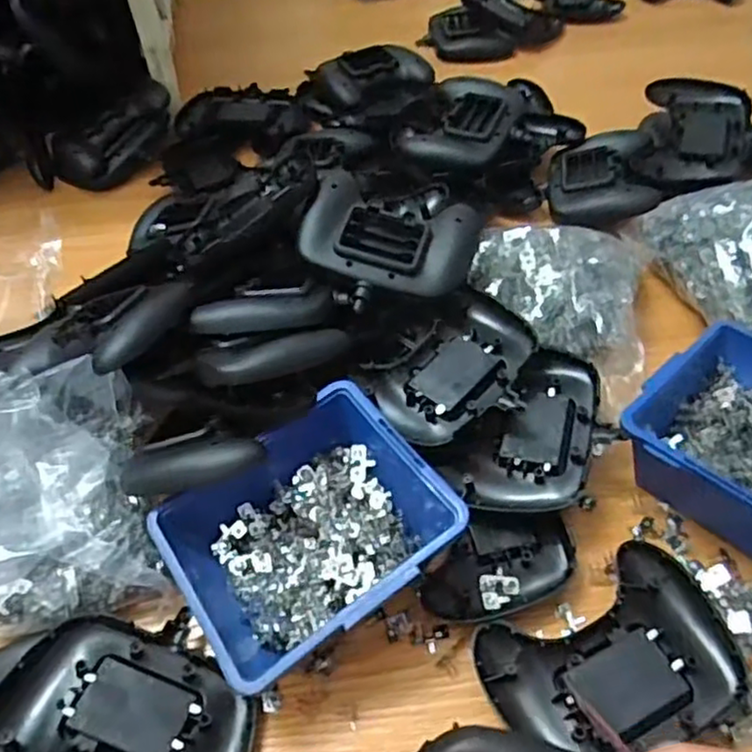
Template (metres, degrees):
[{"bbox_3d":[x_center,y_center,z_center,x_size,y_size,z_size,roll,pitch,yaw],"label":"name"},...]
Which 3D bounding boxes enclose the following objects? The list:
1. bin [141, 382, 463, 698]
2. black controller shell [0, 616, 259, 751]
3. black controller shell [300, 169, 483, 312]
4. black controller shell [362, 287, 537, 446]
[{"bbox_3d":[-0.041,0.085,0.380,0.138,0.063,0.133,-30,54,-20],"label":"bin"},{"bbox_3d":[-0.124,0.174,0.330,0.125,0.022,0.101,11,47,-7],"label":"black controller shell"},{"bbox_3d":[0.008,-0.093,0.479,0.117,0.034,0.093,11,63,0],"label":"black controller shell"},{"bbox_3d":[0.052,-0.002,0.439,0.109,0.022,0.081,-32,55,-21],"label":"black controller shell"}]

